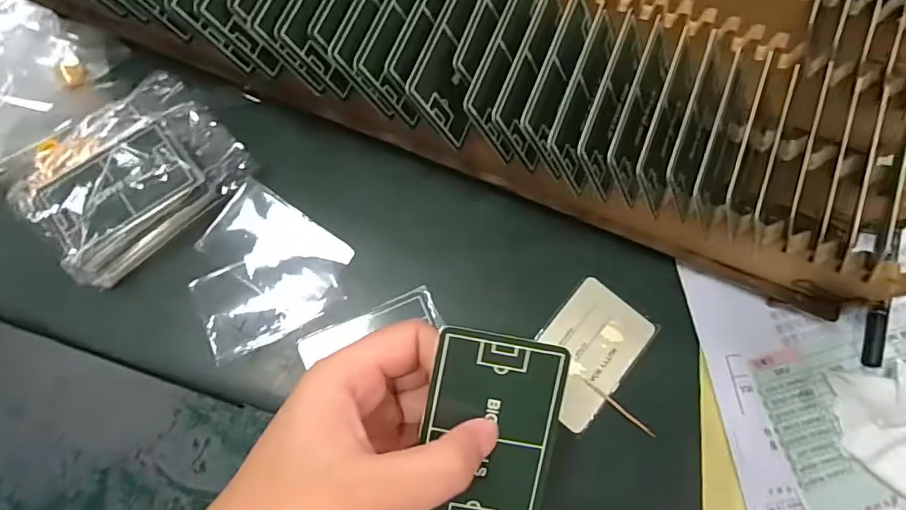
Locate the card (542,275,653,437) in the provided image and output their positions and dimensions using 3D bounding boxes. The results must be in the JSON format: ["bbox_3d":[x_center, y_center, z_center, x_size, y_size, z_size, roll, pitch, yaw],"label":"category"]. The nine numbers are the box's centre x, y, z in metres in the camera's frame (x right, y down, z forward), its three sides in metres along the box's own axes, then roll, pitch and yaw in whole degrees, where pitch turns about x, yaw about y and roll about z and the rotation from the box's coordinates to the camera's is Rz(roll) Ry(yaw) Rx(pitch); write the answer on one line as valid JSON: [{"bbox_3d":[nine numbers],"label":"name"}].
[{"bbox_3d":[0.083,0.061,0.312,0.054,0.004,0.083,39,80,7],"label":"card"}]

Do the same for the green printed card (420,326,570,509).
[{"bbox_3d":[0.015,0.074,0.202,0.052,0.004,0.084,10,95,-3],"label":"green printed card"}]

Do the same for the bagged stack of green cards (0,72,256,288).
[{"bbox_3d":[-0.202,-0.051,0.316,0.086,0.035,0.120,43,80,8],"label":"bagged stack of green cards"}]

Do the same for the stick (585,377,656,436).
[{"bbox_3d":[0.102,0.094,0.305,0.053,0.004,0.004,39,80,7],"label":"stick"}]

